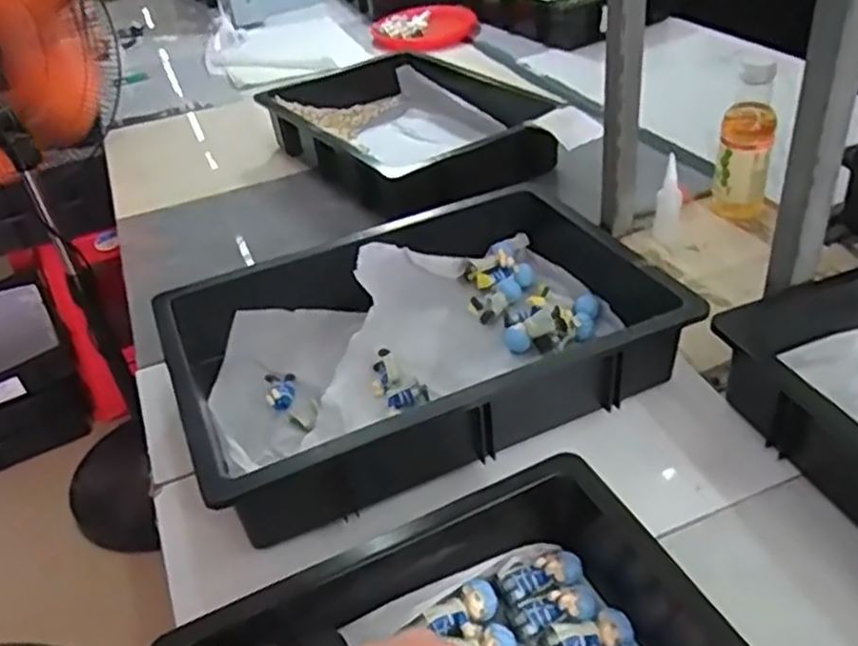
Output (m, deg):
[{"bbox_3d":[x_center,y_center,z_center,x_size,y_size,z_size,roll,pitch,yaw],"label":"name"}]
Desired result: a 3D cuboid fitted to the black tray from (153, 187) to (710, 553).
[{"bbox_3d":[-0.003,0.008,0.733,0.461,0.096,0.301,-20,39,-16],"label":"black tray"}]

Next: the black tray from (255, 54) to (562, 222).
[{"bbox_3d":[-0.046,-0.315,1.180,0.303,0.068,0.457,-26,41,-23],"label":"black tray"}]

